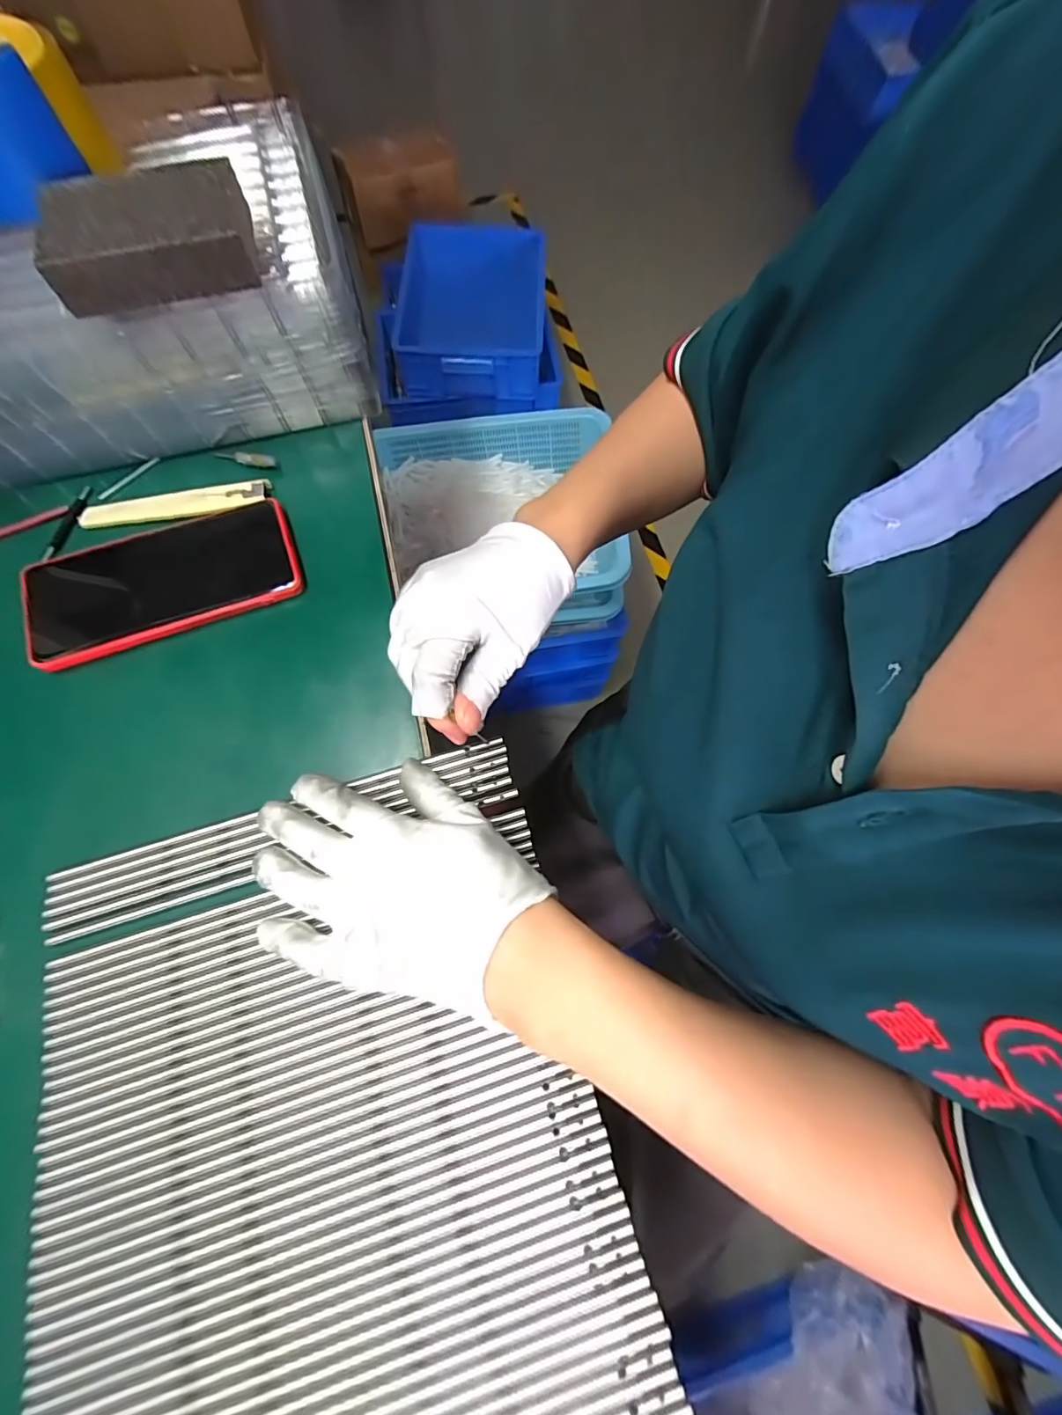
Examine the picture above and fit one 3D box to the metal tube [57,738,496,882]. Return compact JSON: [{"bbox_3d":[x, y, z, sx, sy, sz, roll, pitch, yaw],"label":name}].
[{"bbox_3d":[-0.137,0.055,0.284,0.250,0.005,0.008,-17,71,-6],"label":"metal tube"}]

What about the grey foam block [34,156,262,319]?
[{"bbox_3d":[-0.204,-0.255,0.273,0.099,0.028,0.065,-14,71,-7],"label":"grey foam block"}]

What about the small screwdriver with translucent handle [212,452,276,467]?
[{"bbox_3d":[-0.209,-0.181,0.365,0.049,0.007,0.008,11,70,2],"label":"small screwdriver with translucent handle"}]

